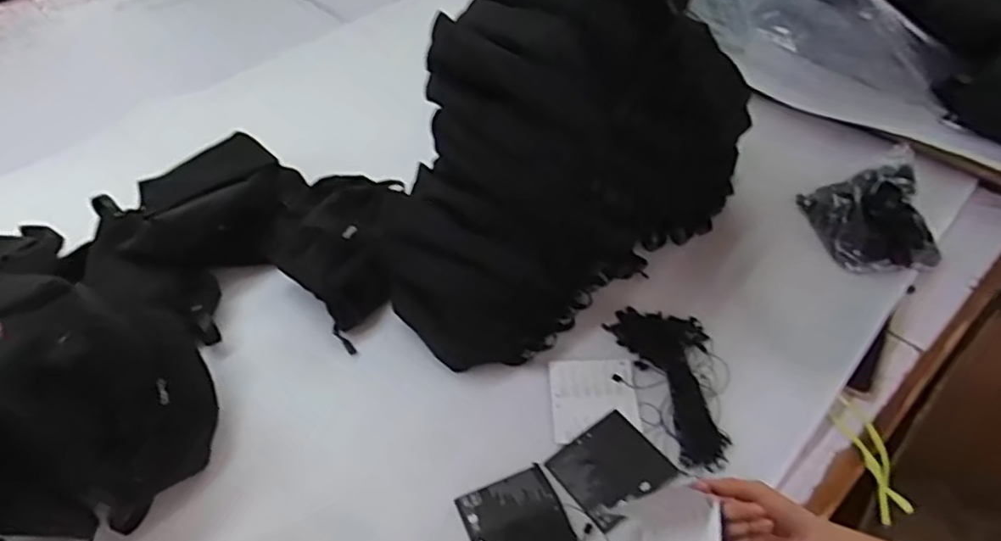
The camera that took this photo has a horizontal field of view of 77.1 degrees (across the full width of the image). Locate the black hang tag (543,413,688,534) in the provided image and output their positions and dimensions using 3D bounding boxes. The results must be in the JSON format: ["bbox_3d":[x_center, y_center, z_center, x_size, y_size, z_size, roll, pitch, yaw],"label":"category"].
[{"bbox_3d":[0.109,0.192,0.614,0.102,0.006,0.089,-27,50,-23],"label":"black hang tag"}]

